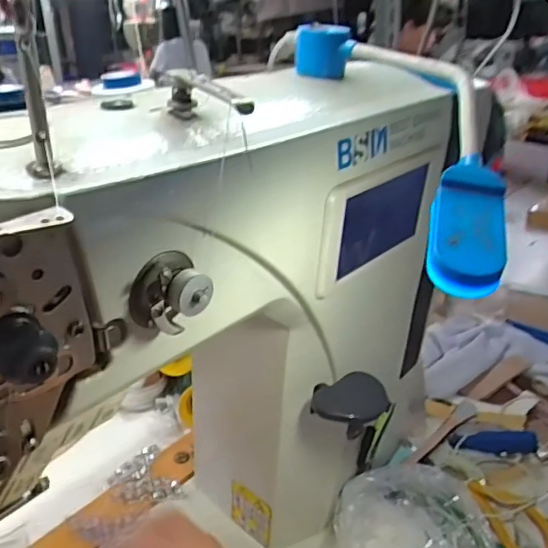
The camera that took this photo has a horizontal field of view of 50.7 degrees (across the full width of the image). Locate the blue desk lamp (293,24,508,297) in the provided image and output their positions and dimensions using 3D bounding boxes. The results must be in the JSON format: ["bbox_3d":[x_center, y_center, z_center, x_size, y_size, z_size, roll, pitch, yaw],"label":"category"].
[{"bbox_3d":[0.073,-0.085,0.308,0.070,0.052,0.268,-5,31,-9],"label":"blue desk lamp"}]

